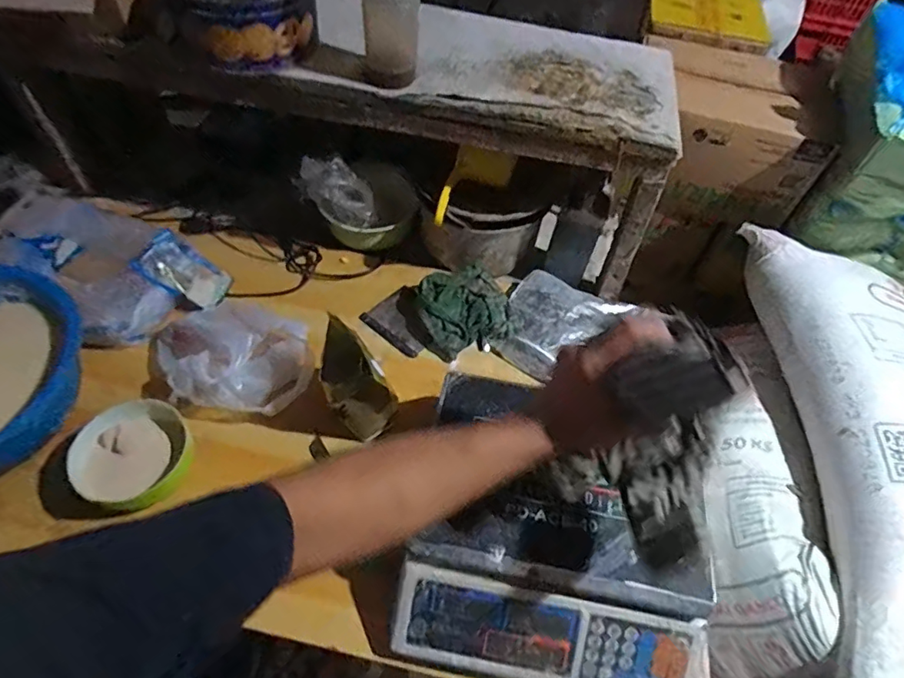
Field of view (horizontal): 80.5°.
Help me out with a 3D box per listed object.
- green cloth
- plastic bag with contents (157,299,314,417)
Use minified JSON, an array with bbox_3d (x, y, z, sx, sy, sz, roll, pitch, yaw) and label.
[{"bbox_3d":[0.016,-0.046,0.858,0.139,0.046,0.140,-13,56,-13],"label":"green cloth"},{"bbox_3d":[-0.314,0.019,0.743,0.230,0.097,0.162,32,58,18],"label":"plastic bag with contents"}]

